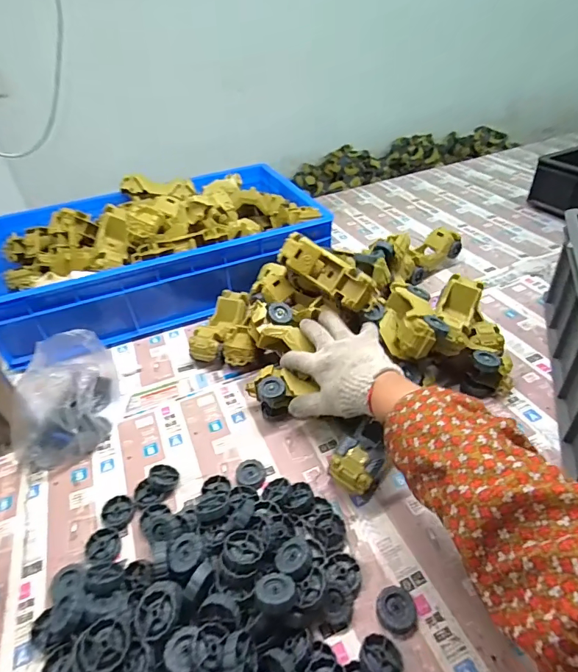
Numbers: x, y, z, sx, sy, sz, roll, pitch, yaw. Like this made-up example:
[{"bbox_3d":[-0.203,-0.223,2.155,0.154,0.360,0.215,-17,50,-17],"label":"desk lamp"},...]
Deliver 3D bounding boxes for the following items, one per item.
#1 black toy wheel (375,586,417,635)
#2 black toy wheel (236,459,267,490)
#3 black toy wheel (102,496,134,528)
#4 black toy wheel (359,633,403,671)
[{"bbox_3d":[0.107,0.271,0.409,0.038,0.015,0.037,-4,40,3],"label":"black toy wheel"},{"bbox_3d":[-0.049,0.180,0.536,0.036,0.011,0.038,-4,40,3],"label":"black toy wheel"},{"bbox_3d":[-0.210,0.217,0.507,0.035,0.013,0.037,-4,40,3],"label":"black toy wheel"},{"bbox_3d":[0.084,0.297,0.375,0.038,0.023,0.048,2,40,9],"label":"black toy wheel"}]

